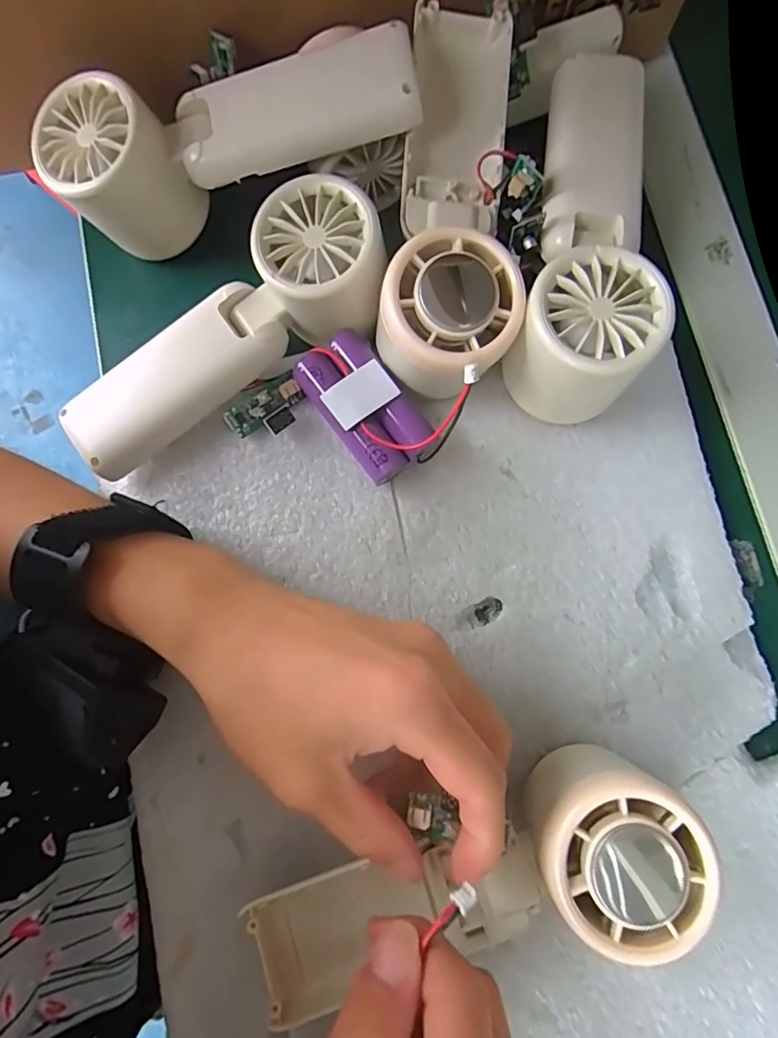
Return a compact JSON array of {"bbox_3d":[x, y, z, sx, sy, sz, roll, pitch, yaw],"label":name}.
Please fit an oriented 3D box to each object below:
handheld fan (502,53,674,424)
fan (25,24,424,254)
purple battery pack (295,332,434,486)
[{"bbox_3d":[0.093,-0.126,0.241,0.059,0.061,0.164,11,80,2],"label":"handheld fan"},{"bbox_3d":[-0.072,-0.169,0.241,0.162,0.064,0.051,-12,81,-2],"label":"fan"},{"bbox_3d":[-0.011,-0.052,0.243,0.038,0.025,0.066,-35,82,-6],"label":"purple battery pack"}]

